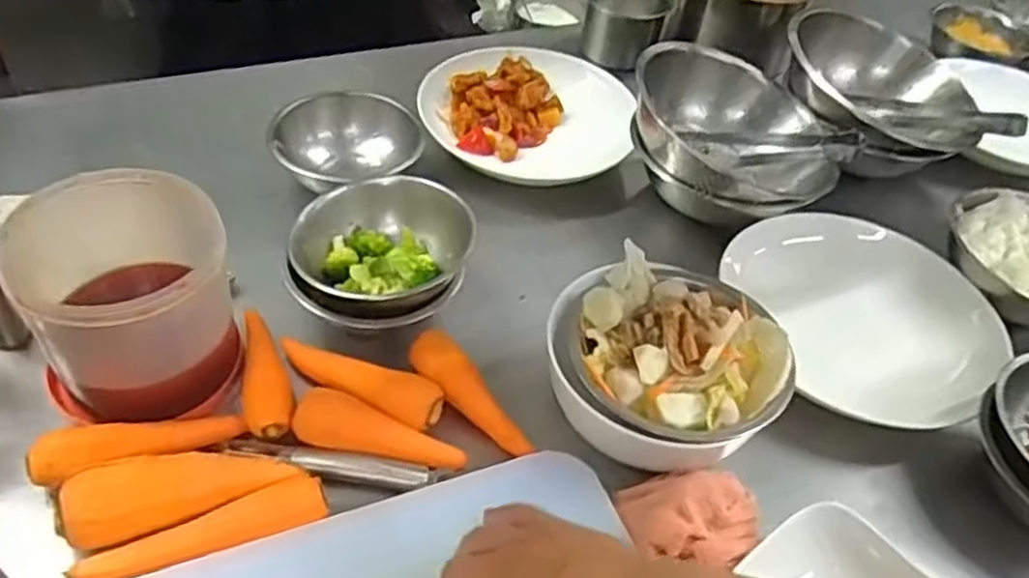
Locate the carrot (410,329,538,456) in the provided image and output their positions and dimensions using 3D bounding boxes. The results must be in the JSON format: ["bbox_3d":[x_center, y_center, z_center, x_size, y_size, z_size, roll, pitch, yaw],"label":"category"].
[{"bbox_3d":[-0.036,0.083,0.605,0.031,0.034,0.127,-31,56,-32],"label":"carrot"}]

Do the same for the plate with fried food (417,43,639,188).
[{"bbox_3d":[0.013,-0.214,0.878,0.237,0.052,0.205,4,45,-4],"label":"plate with fried food"}]

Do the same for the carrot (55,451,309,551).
[{"bbox_3d":[-0.224,0.132,0.506,0.144,0.041,0.036,-14,49,-21],"label":"carrot"}]

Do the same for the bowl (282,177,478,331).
[{"bbox_3d":[-0.113,-0.031,0.653,0.153,0.082,0.124,0,45,-8],"label":"bowl"}]

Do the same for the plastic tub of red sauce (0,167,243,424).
[{"bbox_3d":[-0.278,0.010,0.562,0.127,0.140,0.135,4,45,-4],"label":"plastic tub of red sauce"}]

